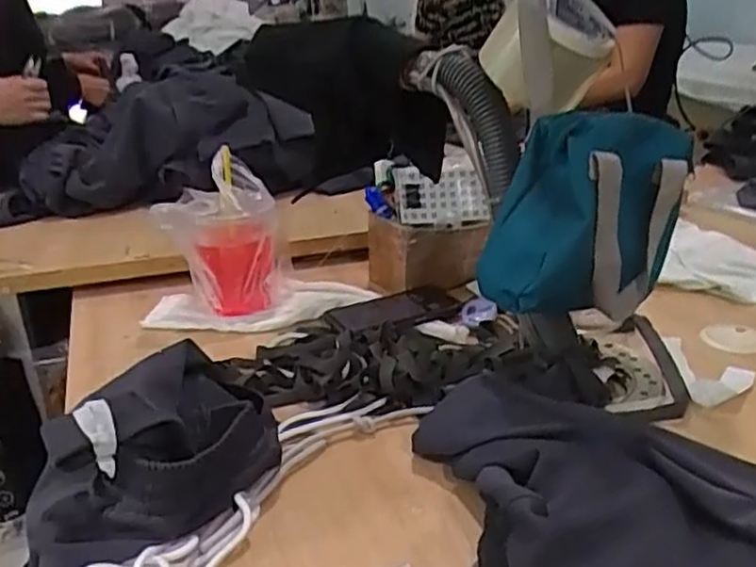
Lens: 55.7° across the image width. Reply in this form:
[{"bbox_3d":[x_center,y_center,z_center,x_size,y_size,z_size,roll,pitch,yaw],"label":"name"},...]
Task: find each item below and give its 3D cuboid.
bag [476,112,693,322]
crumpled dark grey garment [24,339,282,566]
[{"bbox_3d":[0.179,-0.058,0.625,0.181,0.174,0.102,-21,28,-35],"label":"bag"},{"bbox_3d":[-0.185,0.130,0.588,0.215,0.095,0.167,-18,27,-31],"label":"crumpled dark grey garment"}]

